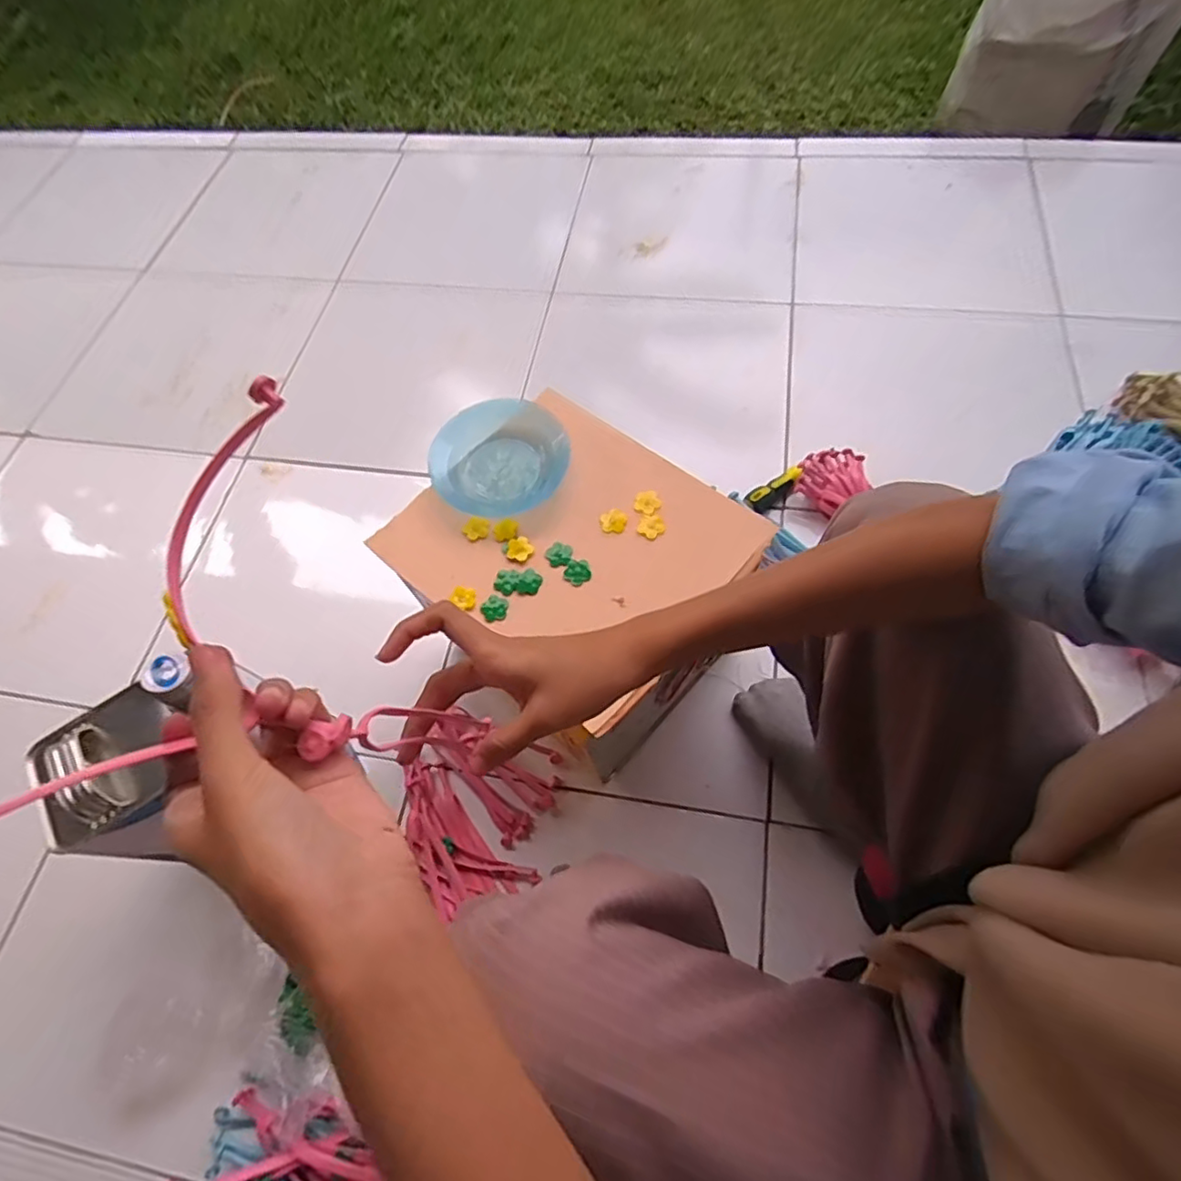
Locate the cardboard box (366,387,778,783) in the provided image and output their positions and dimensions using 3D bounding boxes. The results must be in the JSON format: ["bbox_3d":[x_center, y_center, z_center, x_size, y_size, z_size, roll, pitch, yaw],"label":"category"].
[{"bbox_3d":[-0.011,0.005,0.655,0.299,0.247,0.242,35,71,19],"label":"cardboard box"}]

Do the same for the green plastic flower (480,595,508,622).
[{"bbox_3d":[-0.083,0.015,0.535,0.023,0.010,0.020,2,64,6],"label":"green plastic flower"}]

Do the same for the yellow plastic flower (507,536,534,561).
[{"bbox_3d":[-0.063,-0.037,0.558,0.025,0.004,0.021,16,79,18],"label":"yellow plastic flower"}]

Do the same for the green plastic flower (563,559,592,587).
[{"bbox_3d":[-0.011,-0.015,0.544,0.023,0.006,0.023,-2,64,4],"label":"green plastic flower"}]

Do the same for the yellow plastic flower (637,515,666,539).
[{"bbox_3d":[0.054,-0.057,0.555,0.024,0.006,0.021,24,68,16],"label":"yellow plastic flower"}]

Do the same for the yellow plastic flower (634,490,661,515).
[{"bbox_3d":[0.052,-0.080,0.567,0.023,0.005,0.024,0,64,5],"label":"yellow plastic flower"}]

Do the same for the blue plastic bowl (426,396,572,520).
[{"bbox_3d":[-0.090,-0.125,0.584,0.126,0.035,0.121,-2,64,4],"label":"blue plastic bowl"}]

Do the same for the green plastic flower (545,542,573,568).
[{"bbox_3d":[-0.028,-0.031,0.554,0.023,0.005,0.022,14,66,11],"label":"green plastic flower"}]

